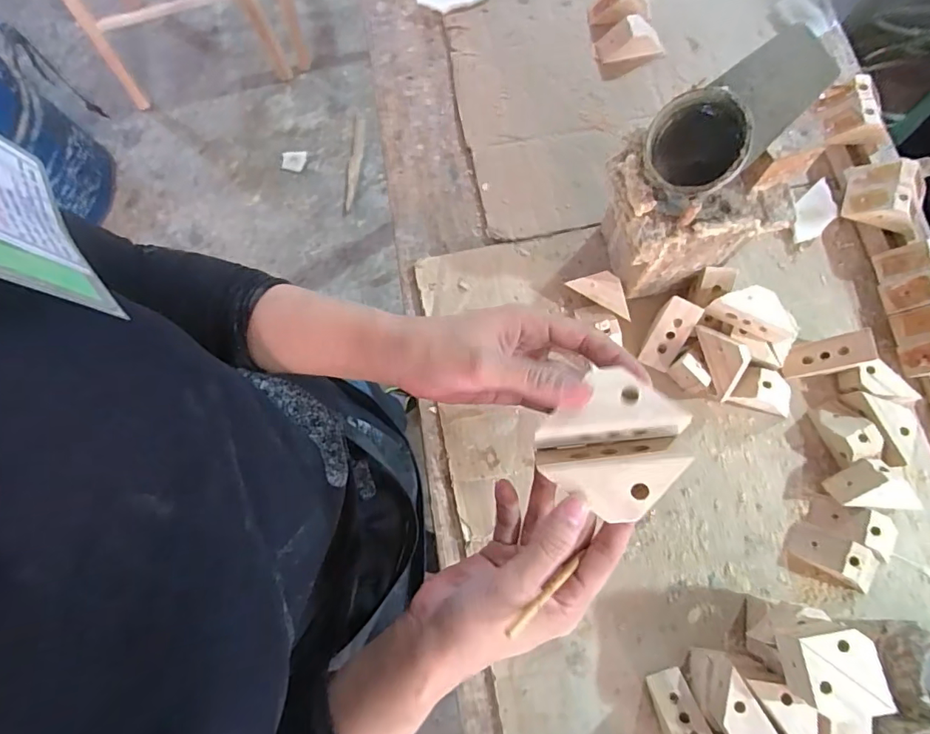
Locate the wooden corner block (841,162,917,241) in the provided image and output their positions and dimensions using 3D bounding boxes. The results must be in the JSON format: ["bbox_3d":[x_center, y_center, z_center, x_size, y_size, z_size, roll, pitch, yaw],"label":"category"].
[{"bbox_3d":[0.498,-0.199,0.594,0.081,0.052,0.081,17,77,5],"label":"wooden corner block"}]

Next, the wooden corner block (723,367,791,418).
[{"bbox_3d":[0.323,0.025,0.545,0.075,0.036,0.046,11,77,3],"label":"wooden corner block"}]

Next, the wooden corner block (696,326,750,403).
[{"bbox_3d":[0.274,-0.010,0.527,0.040,0.034,0.081,-24,71,33],"label":"wooden corner block"}]

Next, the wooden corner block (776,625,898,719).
[{"bbox_3d":[0.300,0.244,0.407,0.065,0.030,0.060,-7,76,-1],"label":"wooden corner block"}]

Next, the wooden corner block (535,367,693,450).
[{"bbox_3d":[0.082,0.024,0.292,0.080,0.033,0.038,-4,76,0],"label":"wooden corner block"}]

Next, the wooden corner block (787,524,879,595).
[{"bbox_3d":[0.371,0.190,0.501,0.076,0.034,0.035,28,78,7],"label":"wooden corner block"}]

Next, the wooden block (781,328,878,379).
[{"bbox_3d":[0.392,-0.012,0.545,0.084,0.022,0.037,-23,73,37],"label":"wooden block"}]

